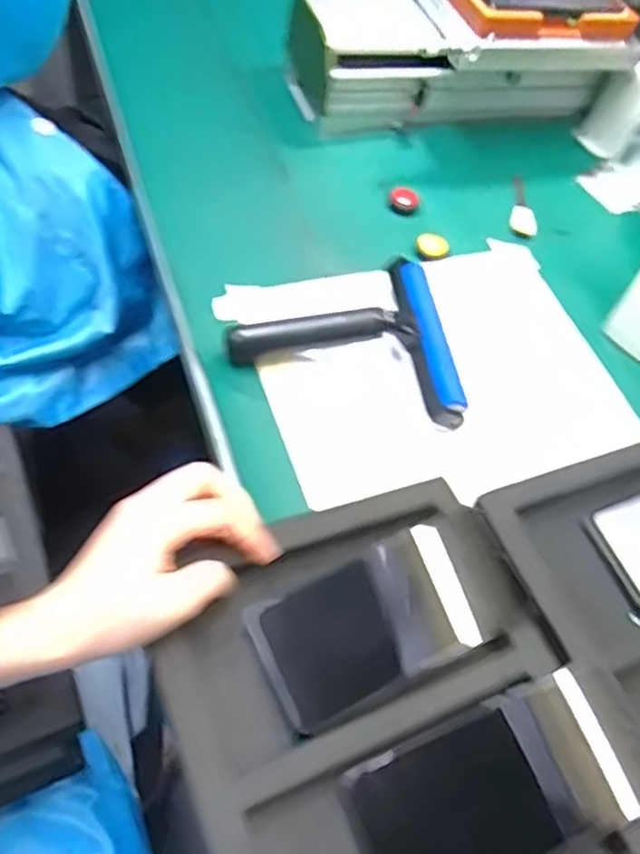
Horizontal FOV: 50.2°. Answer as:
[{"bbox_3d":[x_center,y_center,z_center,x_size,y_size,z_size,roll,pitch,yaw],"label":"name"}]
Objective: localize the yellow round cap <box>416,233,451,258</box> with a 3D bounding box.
[{"bbox_3d":[0.107,-0.172,0.647,0.030,0.008,0.030,5,56,-7],"label":"yellow round cap"}]

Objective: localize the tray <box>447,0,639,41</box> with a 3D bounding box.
[{"bbox_3d":[0.222,-0.436,0.696,0.192,0.022,0.115,-12,63,-19],"label":"tray"}]

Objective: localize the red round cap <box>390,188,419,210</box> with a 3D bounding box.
[{"bbox_3d":[0.084,-0.227,0.682,0.027,0.010,0.027,5,56,-7],"label":"red round cap"}]

